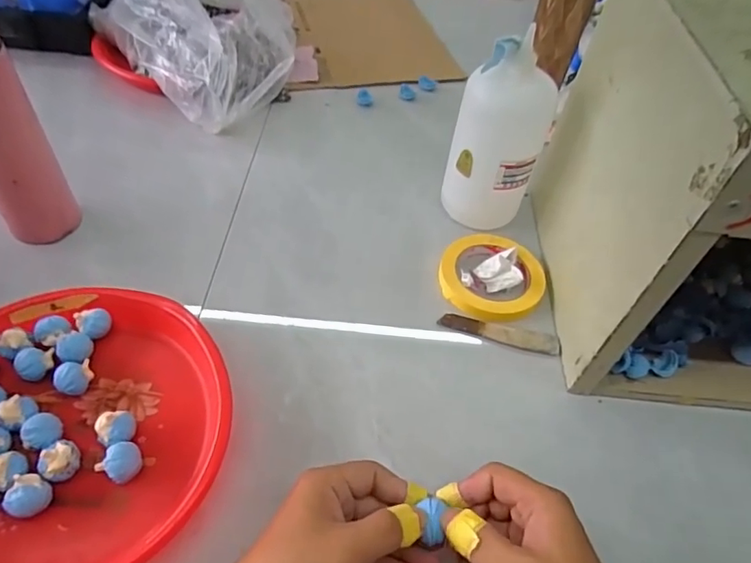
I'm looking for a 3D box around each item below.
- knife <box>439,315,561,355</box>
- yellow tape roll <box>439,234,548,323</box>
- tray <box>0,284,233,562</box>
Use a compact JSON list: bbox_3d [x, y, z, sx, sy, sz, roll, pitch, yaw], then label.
[{"bbox_3d":[0.124,0.051,0.526,0.118,0.004,0.022,14,51,6],"label":"knife"},{"bbox_3d":[0.124,-0.007,0.566,0.109,0.015,0.108,2,51,-3],"label":"yellow tape roll"},{"bbox_3d":[-0.244,0.114,0.417,0.244,0.039,0.250,2,51,-3],"label":"tray"}]

